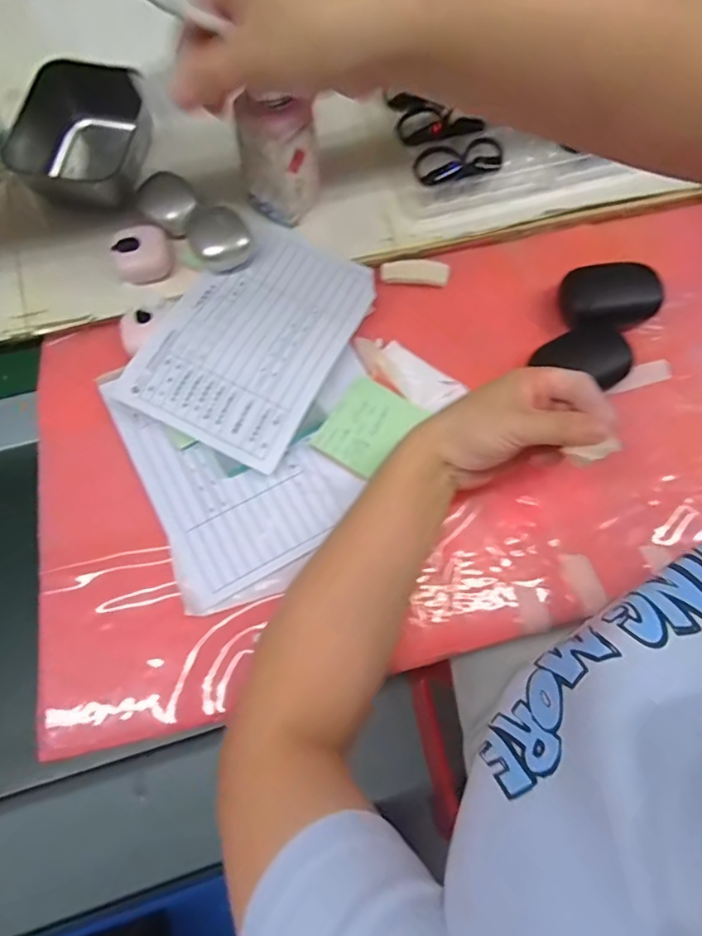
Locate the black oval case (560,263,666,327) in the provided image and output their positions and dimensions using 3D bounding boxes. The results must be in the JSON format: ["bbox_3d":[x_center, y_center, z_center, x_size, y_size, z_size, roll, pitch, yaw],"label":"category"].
[{"bbox_3d":[0.227,-0.148,0.456,0.082,0.029,0.059,-7,71,-4],"label":"black oval case"}]

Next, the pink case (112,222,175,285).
[{"bbox_3d":[-0.183,-0.191,0.450,0.049,0.023,0.051,-23,72,-9],"label":"pink case"}]

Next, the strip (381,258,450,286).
[{"bbox_3d":[0.059,-0.181,0.474,0.062,0.005,0.024,4,70,1],"label":"strip"}]

